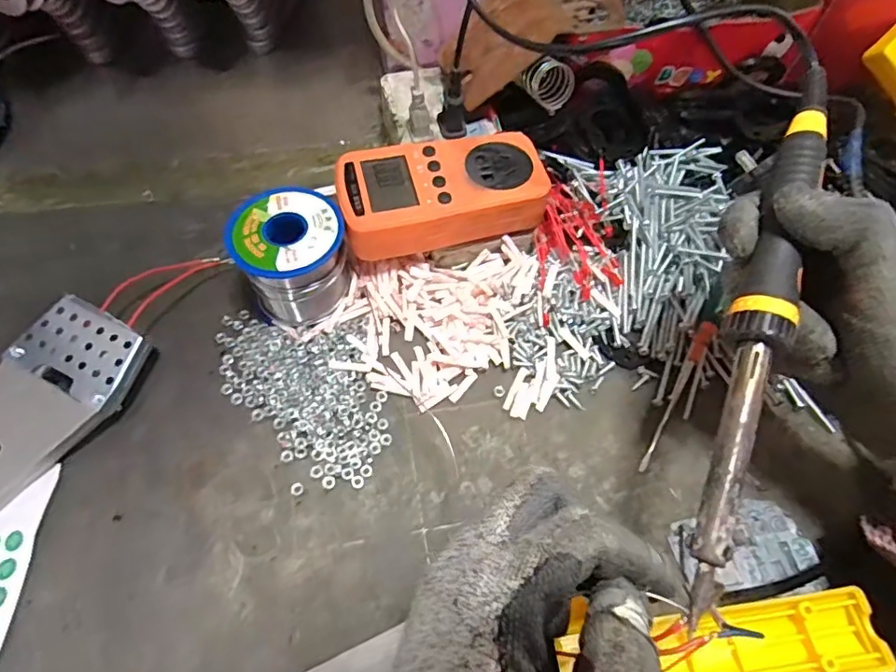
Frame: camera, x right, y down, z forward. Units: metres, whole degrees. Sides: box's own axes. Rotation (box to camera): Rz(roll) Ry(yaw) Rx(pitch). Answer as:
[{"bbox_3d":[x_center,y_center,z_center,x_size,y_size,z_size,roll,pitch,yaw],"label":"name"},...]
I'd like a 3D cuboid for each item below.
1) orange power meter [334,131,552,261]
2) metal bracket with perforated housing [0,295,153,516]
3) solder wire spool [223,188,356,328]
[{"bbox_3d":[-0.004,-0.089,0.336,0.125,0.035,0.074,-14,62,-11],"label":"orange power meter"},{"bbox_3d":[-0.228,0.046,0.289,0.065,0.028,0.133,25,61,12],"label":"metal bracket with perforated housing"},{"bbox_3d":[-0.095,-0.048,0.331,0.063,0.061,0.059,-16,61,-12],"label":"solder wire spool"}]

